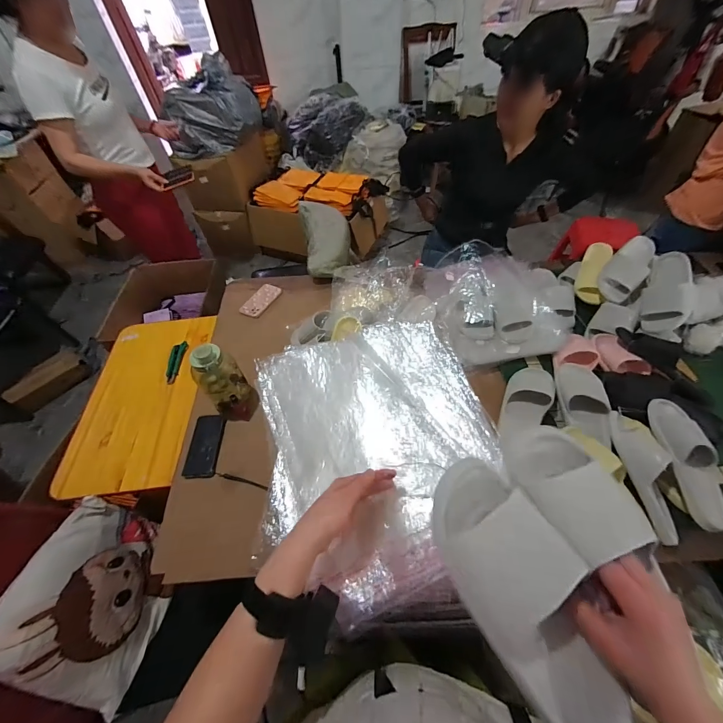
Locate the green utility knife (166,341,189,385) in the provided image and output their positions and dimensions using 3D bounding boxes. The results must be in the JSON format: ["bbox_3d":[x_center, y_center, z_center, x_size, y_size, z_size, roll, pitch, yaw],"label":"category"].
[{"bbox_3d":[-0.589,0.001,1.021,0.043,0.016,0.152,-3,54,2],"label":"green utility knife"}]

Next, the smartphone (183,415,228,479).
[{"bbox_3d":[-0.403,0.215,0.834,0.088,0.011,0.171,-6,49,3],"label":"smartphone"}]

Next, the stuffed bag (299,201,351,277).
[{"bbox_3d":[-0.148,-0.516,1.354,0.195,0.099,0.501,-10,54,-4],"label":"stuffed bag"}]

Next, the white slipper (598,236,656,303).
[{"bbox_3d":[0.861,-0.306,1.038,0.284,0.076,0.111,-40,61,-23],"label":"white slipper"}]

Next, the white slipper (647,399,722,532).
[{"bbox_3d":[0.738,0.218,0.721,0.107,0.067,0.276,2,54,5],"label":"white slipper"}]

